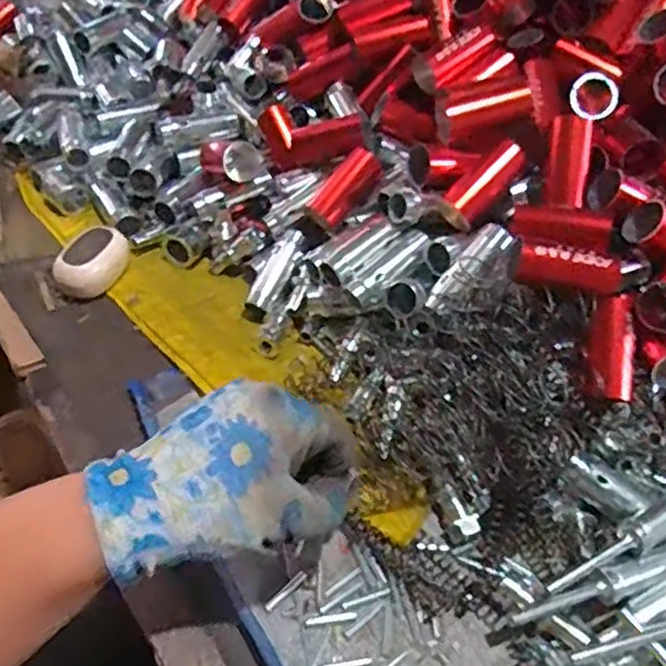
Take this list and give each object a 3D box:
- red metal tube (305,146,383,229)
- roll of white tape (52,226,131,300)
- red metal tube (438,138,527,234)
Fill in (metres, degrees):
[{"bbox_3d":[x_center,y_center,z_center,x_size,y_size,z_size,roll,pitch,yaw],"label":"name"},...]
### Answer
[{"bbox_3d":[0.008,-0.111,0.530,0.026,0.026,0.067,39,82,29],"label":"red metal tube"},{"bbox_3d":[-0.187,-0.056,0.536,0.038,0.031,0.055,16,49,13],"label":"roll of white tape"},{"bbox_3d":[0.103,-0.102,0.472,0.070,0.020,0.022,-45,59,-5],"label":"red metal tube"}]

